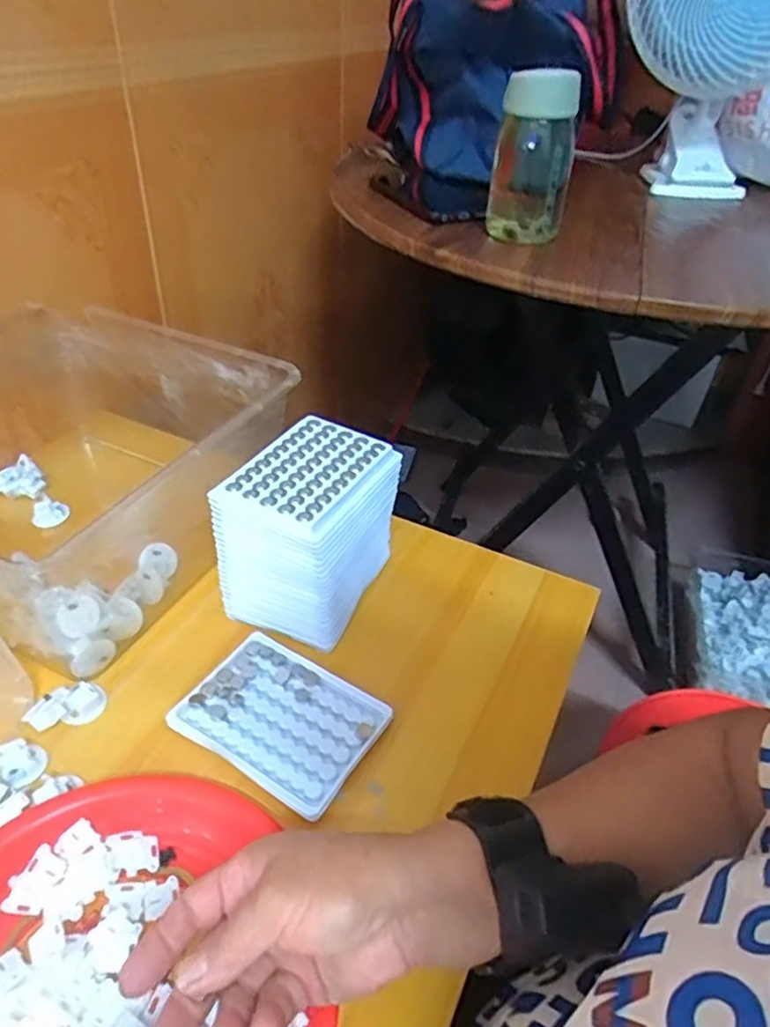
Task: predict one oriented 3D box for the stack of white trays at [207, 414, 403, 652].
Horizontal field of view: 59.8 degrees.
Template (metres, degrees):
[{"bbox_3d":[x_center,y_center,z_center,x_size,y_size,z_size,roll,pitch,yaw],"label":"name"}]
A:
[{"bbox_3d":[-0.060,0.011,0.538,0.103,0.116,0.124,19,42,14],"label":"stack of white trays"}]

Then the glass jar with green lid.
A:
[{"bbox_3d":[0.130,-0.310,0.586,0.069,0.135,0.061,11,42,8],"label":"glass jar with green lid"}]

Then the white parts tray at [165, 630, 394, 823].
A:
[{"bbox_3d":[-0.073,0.144,0.472,0.128,0.012,0.094,26,44,21],"label":"white parts tray"}]

